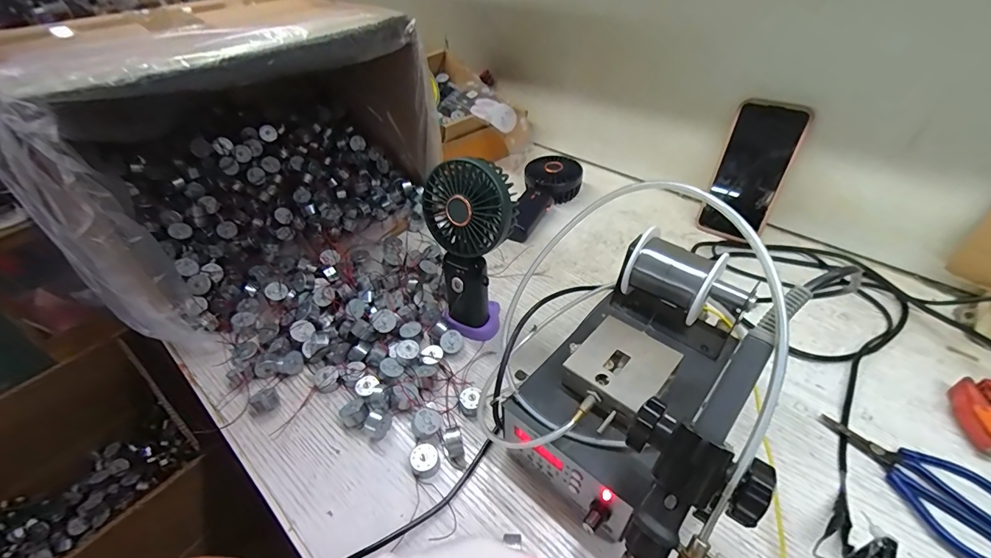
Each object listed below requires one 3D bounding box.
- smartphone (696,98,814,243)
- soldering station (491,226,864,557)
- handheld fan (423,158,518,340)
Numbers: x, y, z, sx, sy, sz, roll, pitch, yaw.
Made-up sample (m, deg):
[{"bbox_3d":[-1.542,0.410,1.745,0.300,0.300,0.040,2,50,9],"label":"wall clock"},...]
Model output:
[{"bbox_3d":[0.326,-0.135,0.539,0.079,0.171,0.017,27,31,31],"label":"smartphone"},{"bbox_3d":[0.105,0.074,0.293,0.220,0.195,0.157,-34,50,-28],"label":"soldering station"},{"bbox_3d":[-0.023,-0.032,0.416,0.082,0.163,0.069,-7,42,-3],"label":"handheld fan"}]

